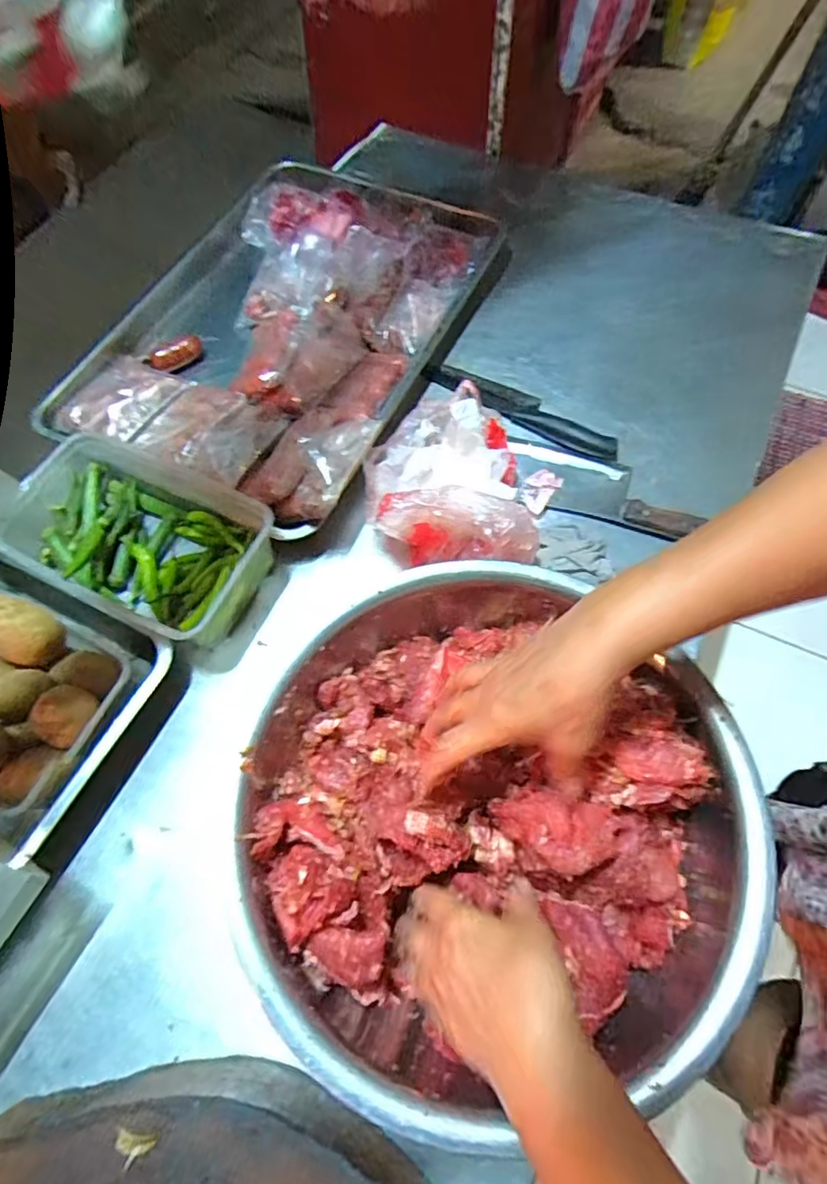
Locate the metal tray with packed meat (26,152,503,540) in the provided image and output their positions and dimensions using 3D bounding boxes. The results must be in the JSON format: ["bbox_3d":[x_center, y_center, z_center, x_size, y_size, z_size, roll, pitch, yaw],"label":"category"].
[{"bbox_3d":[-0.166,-0.362,0.737,0.422,0.065,0.570,22,66,10],"label":"metal tray with packed meat"}]

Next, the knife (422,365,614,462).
[{"bbox_3d":[0.134,-0.228,0.702,0.250,0.014,0.046,33,68,15],"label":"knife"}]

